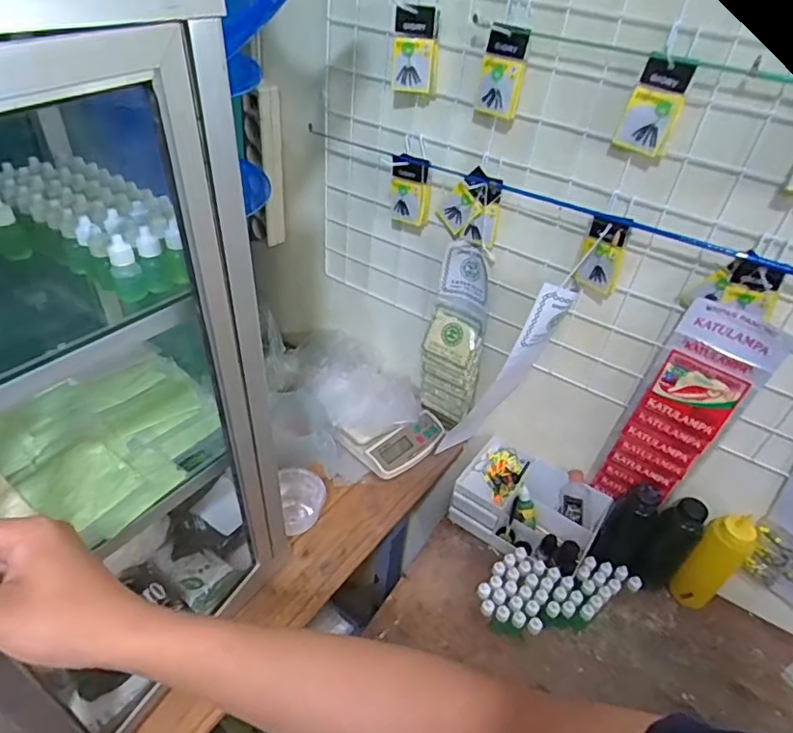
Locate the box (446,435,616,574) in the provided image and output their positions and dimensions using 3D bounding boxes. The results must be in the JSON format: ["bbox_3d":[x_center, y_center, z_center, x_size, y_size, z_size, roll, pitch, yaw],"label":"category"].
[{"bbox_3d":[0.220,0.237,0.913,0.223,0.104,0.137,28,44,23],"label":"box"}]

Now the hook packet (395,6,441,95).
[{"bbox_3d":[0.025,-0.392,0.676,0.056,0.093,0.020,4,40,-3],"label":"hook packet"}]

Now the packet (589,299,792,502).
[{"bbox_3d":[0.378,0.077,0.743,0.112,0.364,0.024,35,47,25],"label":"packet"}]

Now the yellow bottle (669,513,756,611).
[{"bbox_3d":[0.470,0.294,0.813,0.048,0.176,0.059,-25,49,-33],"label":"yellow bottle"}]

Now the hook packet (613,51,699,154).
[{"bbox_3d":[0.274,-0.277,0.575,0.015,0.093,0.054,-26,55,-33],"label":"hook packet"}]

